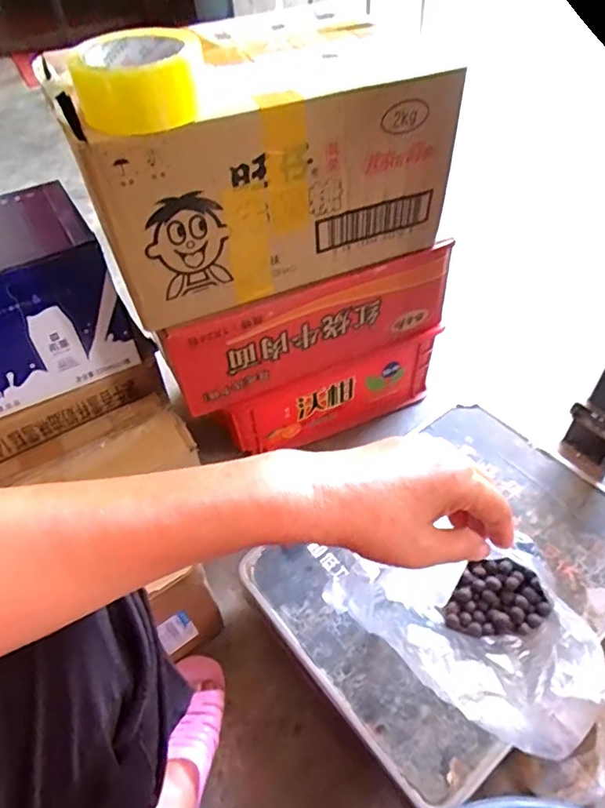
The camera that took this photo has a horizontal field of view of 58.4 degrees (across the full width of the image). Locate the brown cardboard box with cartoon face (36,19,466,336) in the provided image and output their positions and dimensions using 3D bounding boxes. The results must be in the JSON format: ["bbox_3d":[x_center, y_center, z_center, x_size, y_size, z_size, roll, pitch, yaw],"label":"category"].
[{"bbox_3d":[-0.054,-0.282,0.616,0.380,0.228,0.230,-20,47,-16],"label":"brown cardboard box with cartoon face"}]

